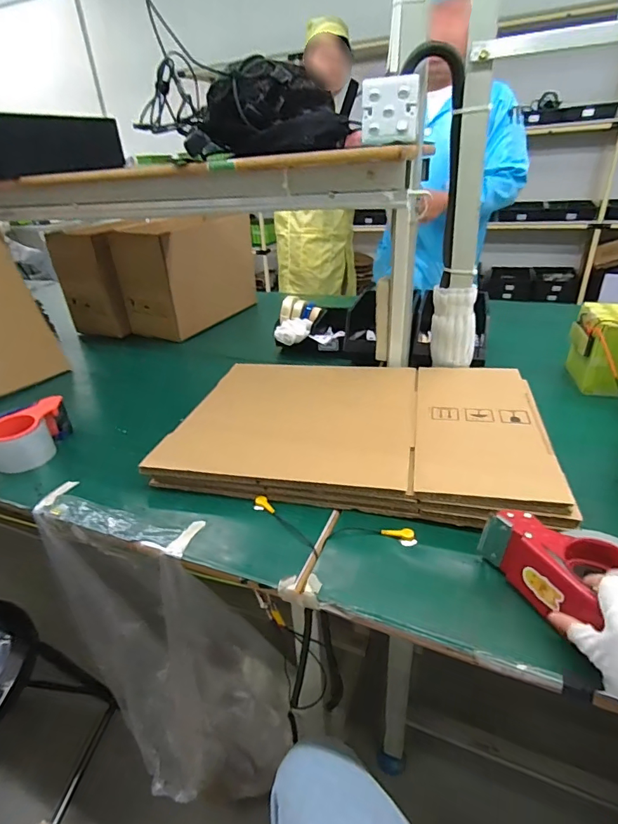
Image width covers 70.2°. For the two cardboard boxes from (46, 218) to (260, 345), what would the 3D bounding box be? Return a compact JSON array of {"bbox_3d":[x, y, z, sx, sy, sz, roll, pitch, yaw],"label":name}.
[{"bbox_3d":[-0.463,-0.445,1.404,0.471,0.294,0.388,8,32,20],"label":"two cardboard boxes"}]

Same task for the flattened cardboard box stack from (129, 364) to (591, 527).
[{"bbox_3d":[0.087,0.021,0.767,0.584,0.054,0.406,5,31,15],"label":"flattened cardboard box stack"}]

